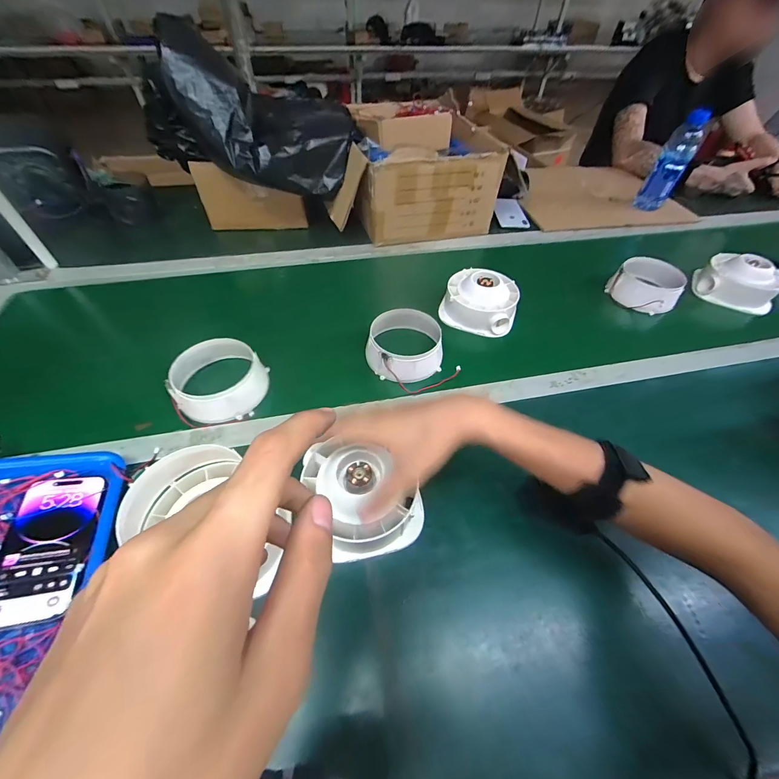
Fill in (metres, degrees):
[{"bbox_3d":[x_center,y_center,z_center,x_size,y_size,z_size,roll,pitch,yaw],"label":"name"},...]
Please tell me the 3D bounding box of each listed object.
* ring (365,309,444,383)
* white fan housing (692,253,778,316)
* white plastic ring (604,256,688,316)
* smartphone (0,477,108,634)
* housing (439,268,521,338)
[{"bbox_3d":[0.023,-0.072,0.550,0.116,0.050,0.120,1,51,-1],"label":"ring"},{"bbox_3d":[0.718,-0.221,0.695,0.098,0.082,0.146,-35,60,-26],"label":"white fan housing"},{"bbox_3d":[0.518,-0.211,0.678,0.124,0.065,0.098,38,60,26],"label":"white plastic ring"},{"bbox_3d":[-0.356,0.161,0.352,0.073,0.008,0.142,6,51,-27],"label":"smartphone"},{"bbox_3d":[0.172,-0.171,0.632,0.135,0.070,0.130,18,53,13],"label":"housing"}]

